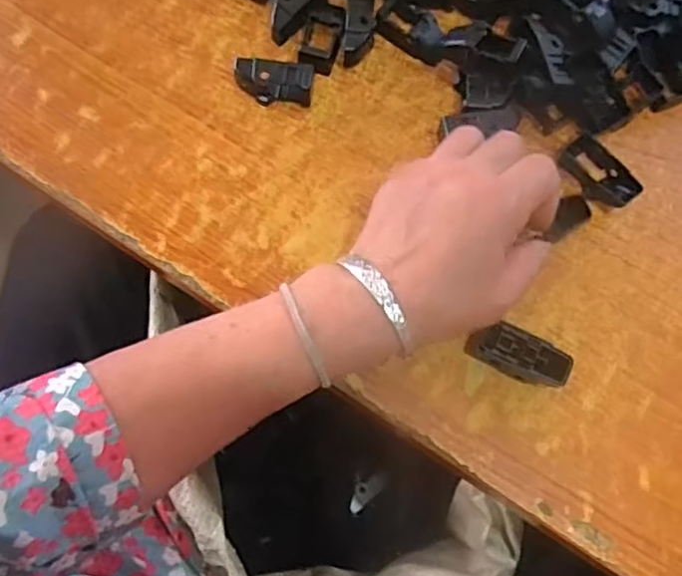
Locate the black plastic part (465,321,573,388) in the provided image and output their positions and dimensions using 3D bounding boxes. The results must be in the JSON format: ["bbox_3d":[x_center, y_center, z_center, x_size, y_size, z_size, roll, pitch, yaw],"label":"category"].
[{"bbox_3d":[0.097,0.037,0.355,0.052,0.022,0.026,26,73,6],"label":"black plastic part"}]

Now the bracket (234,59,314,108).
[{"bbox_3d":[-0.042,-0.127,0.398,0.049,0.023,0.019,10,72,1],"label":"bracket"}]

